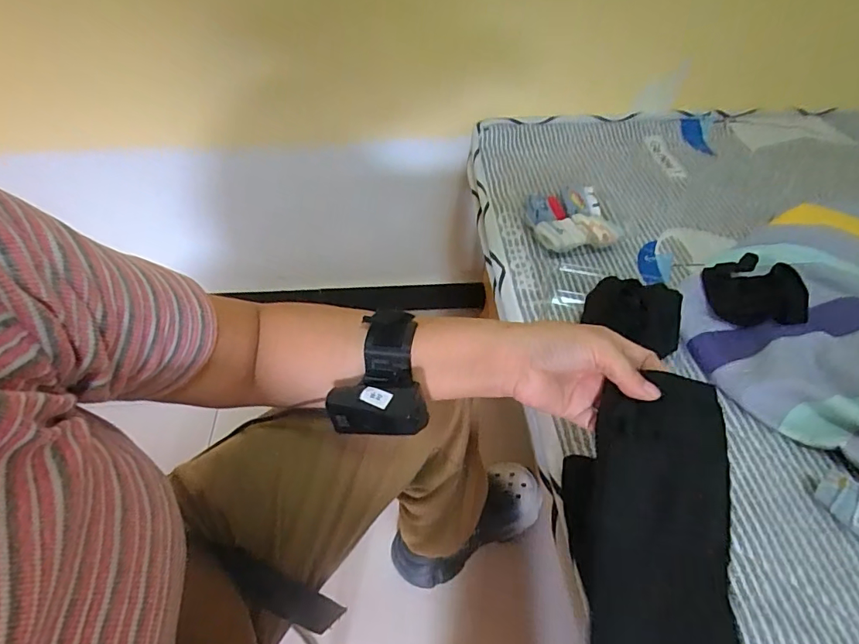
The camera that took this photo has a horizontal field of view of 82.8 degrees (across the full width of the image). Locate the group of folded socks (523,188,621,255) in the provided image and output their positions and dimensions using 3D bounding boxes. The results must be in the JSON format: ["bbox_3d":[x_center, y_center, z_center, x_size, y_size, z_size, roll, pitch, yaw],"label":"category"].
[{"bbox_3d":[0.186,-0.139,0.662,0.114,0.031,0.114,1,48,-1],"label":"group of folded socks"}]

